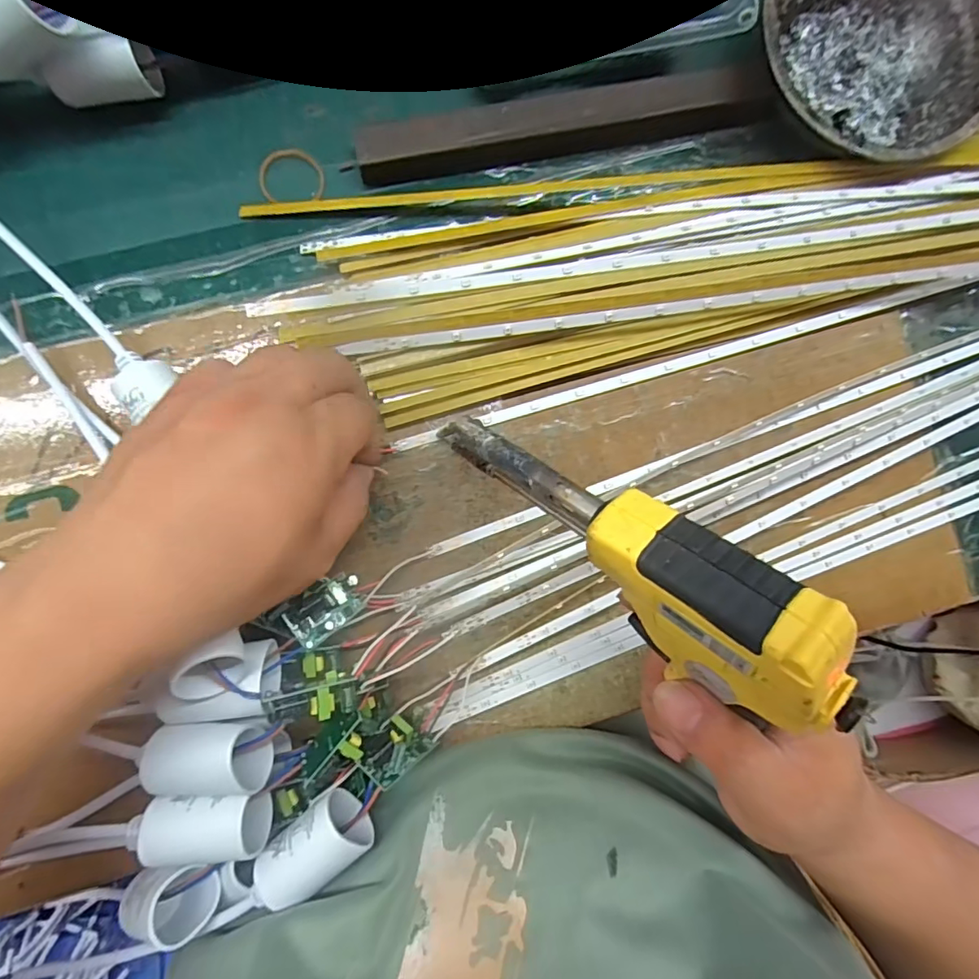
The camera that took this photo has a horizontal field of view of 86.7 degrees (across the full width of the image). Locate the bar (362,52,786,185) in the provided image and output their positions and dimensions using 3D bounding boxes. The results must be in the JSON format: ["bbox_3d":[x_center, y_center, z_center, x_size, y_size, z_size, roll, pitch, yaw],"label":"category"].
[{"bbox_3d":[0.044,-0.192,0.271,0.224,0.020,0.021,-13,90,-5],"label":"bar"}]

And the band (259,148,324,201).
[{"bbox_3d":[-0.101,-0.160,0.265,0.032,0.005,0.025,-8,89,-5],"label":"band"}]

